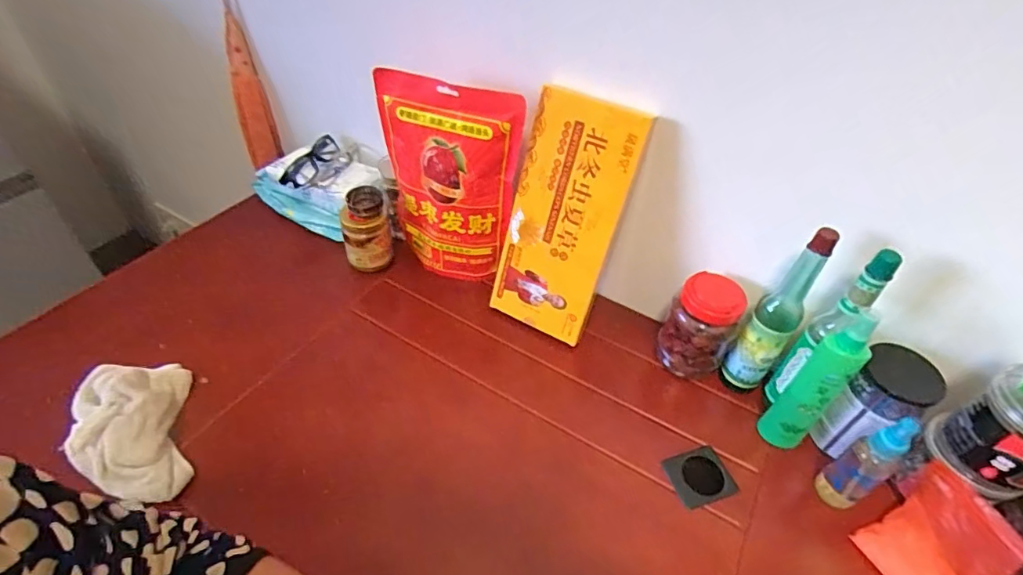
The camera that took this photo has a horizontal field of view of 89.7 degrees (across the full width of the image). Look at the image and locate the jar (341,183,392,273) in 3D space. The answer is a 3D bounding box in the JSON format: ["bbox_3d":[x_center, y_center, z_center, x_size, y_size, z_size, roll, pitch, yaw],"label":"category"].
[{"bbox_3d":[-0.211,-0.078,0.753,0.066,0.116,0.065,-14,48,-18],"label":"jar"}]

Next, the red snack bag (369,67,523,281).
[{"bbox_3d":[-0.088,-0.132,0.694,0.188,0.278,0.050,19,47,14],"label":"red snack bag"}]

